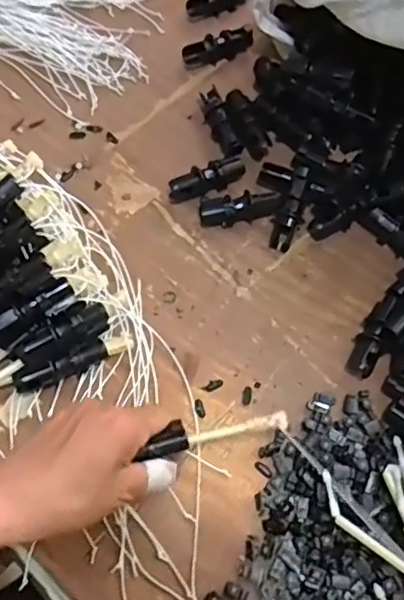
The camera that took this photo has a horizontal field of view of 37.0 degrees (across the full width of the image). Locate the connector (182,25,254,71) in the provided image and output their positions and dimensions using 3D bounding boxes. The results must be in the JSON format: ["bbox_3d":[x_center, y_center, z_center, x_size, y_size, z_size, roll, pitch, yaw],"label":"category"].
[{"bbox_3d":[0.016,-0.235,0.556,0.068,0.020,0.016,-21,69,-10],"label":"connector"}]

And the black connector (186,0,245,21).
[{"bbox_3d":[0.017,-0.291,0.583,0.064,0.020,0.018,-25,70,-12],"label":"black connector"}]

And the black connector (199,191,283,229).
[{"bbox_3d":[0.031,-0.075,0.494,0.065,0.024,0.019,-7,67,-5],"label":"black connector"}]

